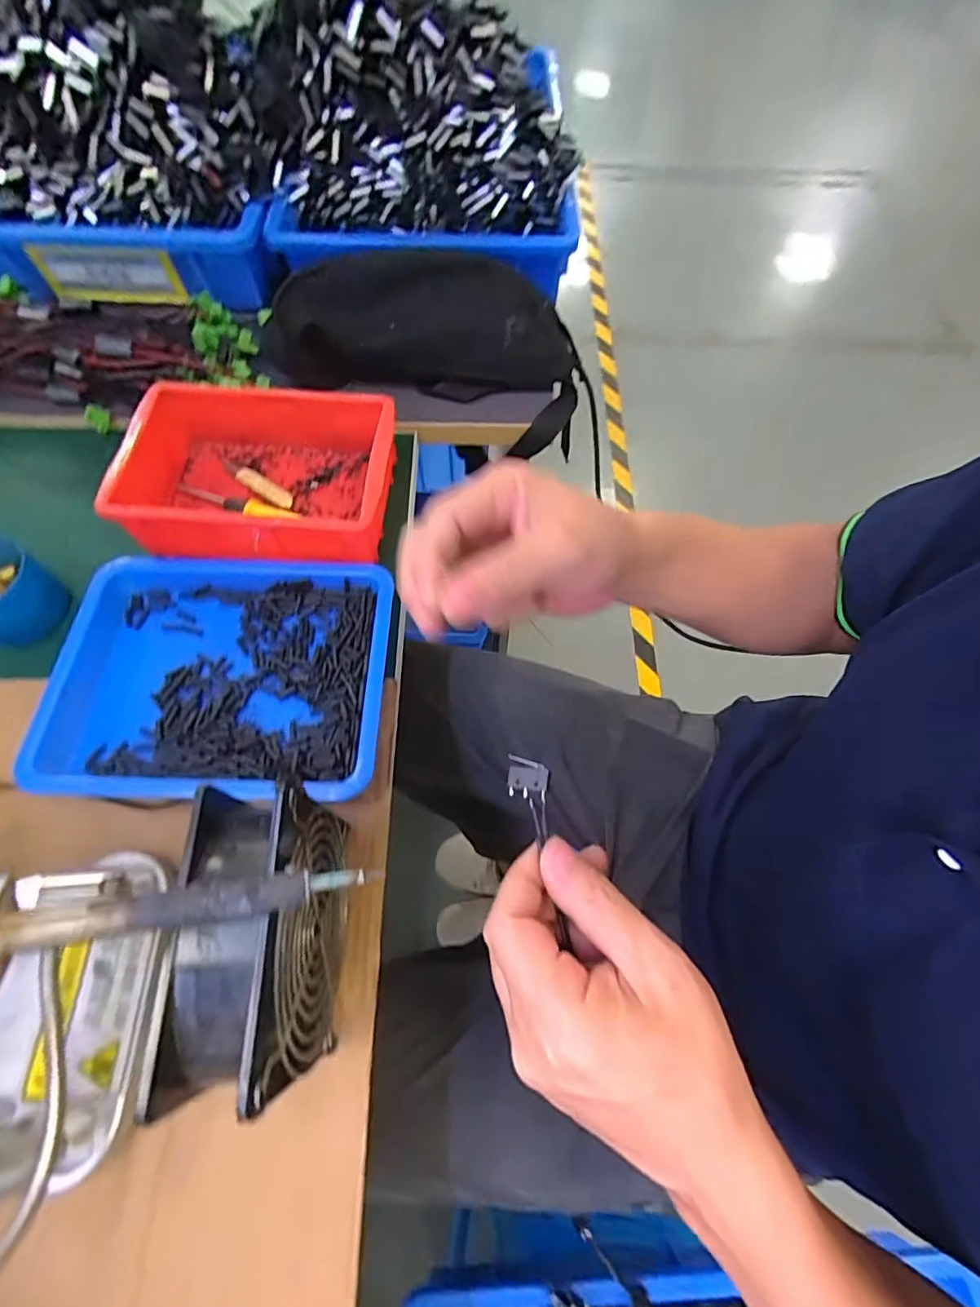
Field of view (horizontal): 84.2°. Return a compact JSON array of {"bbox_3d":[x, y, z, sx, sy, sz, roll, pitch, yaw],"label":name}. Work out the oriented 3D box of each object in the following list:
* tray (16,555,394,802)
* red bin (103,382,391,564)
[{"bbox_3d":[-0.188,0.012,0.375,0.224,0.029,0.173,1,63,-1],"label":"tray"},{"bbox_3d":[-0.182,-0.141,0.430,0.202,0.057,0.141,3,63,0],"label":"red bin"}]

